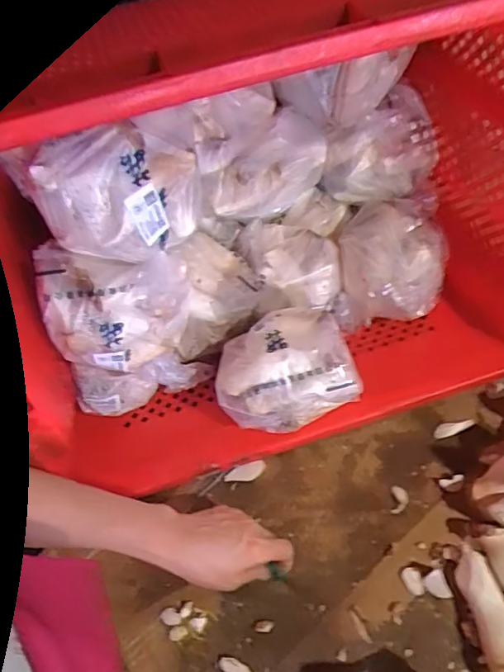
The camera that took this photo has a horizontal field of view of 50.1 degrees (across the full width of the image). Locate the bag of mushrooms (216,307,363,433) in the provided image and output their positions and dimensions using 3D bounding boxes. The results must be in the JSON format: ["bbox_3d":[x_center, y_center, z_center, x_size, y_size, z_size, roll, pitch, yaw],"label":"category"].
[{"bbox_3d":[0.036,0.038,0.599,0.148,0.089,0.100,-9,56,-2],"label":"bag of mushrooms"}]

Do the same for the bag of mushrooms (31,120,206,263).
[{"bbox_3d":[-0.111,-0.121,0.471,0.135,0.105,0.057,-21,57,-10],"label":"bag of mushrooms"}]

